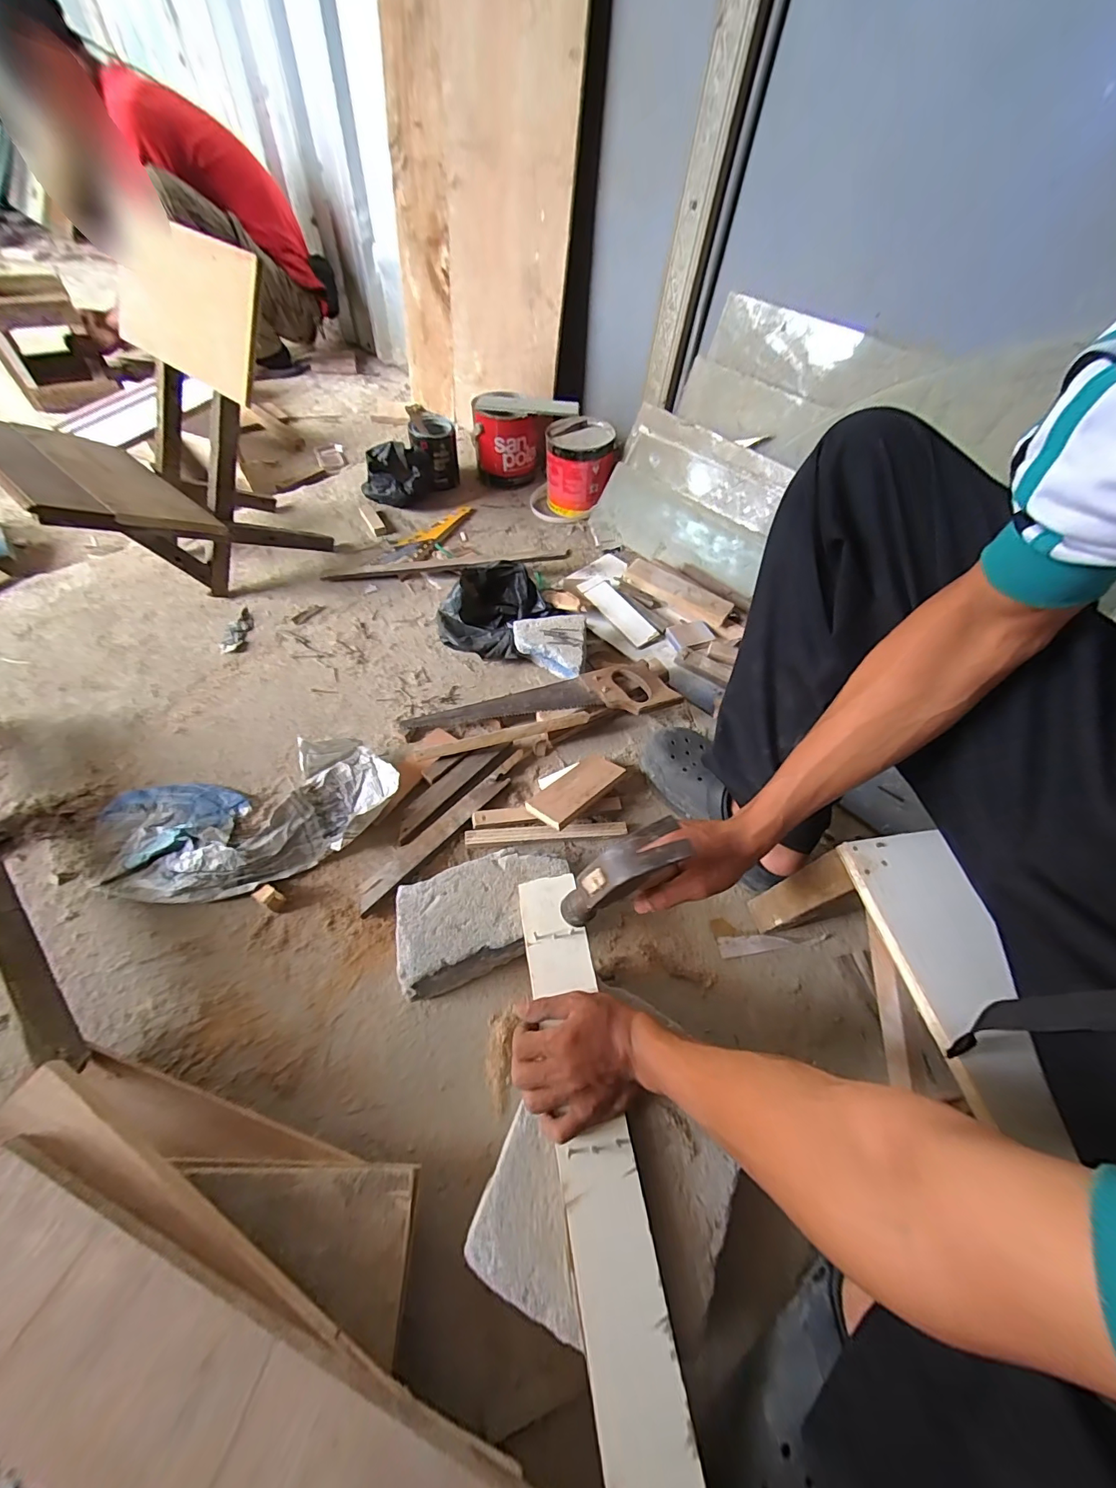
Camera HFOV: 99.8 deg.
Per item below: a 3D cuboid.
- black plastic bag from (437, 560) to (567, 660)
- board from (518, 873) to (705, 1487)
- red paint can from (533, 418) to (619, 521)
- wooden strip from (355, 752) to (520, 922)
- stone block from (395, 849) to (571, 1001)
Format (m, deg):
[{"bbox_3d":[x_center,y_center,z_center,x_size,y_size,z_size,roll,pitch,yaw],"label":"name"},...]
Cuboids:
[{"bbox_3d":[-0.117,-0.241,0.851,0.169,0.102,0.182,23,58,12],"label":"black plastic bag"},{"bbox_3d":[0.033,0.362,0.405,0.066,0.013,0.497,-8,58,-9],"label":"board"},{"bbox_3d":[0.033,-0.639,1.100,0.187,0.155,0.165,-1,56,-4],"label":"red paint can"},{"bbox_3d":[-0.150,0.110,0.649,0.043,0.024,0.291,39,62,20],"label":"wooden strip"},{"bbox_3d":[-0.086,0.202,0.566,0.213,0.071,0.119,-19,59,-15],"label":"stone block"}]

